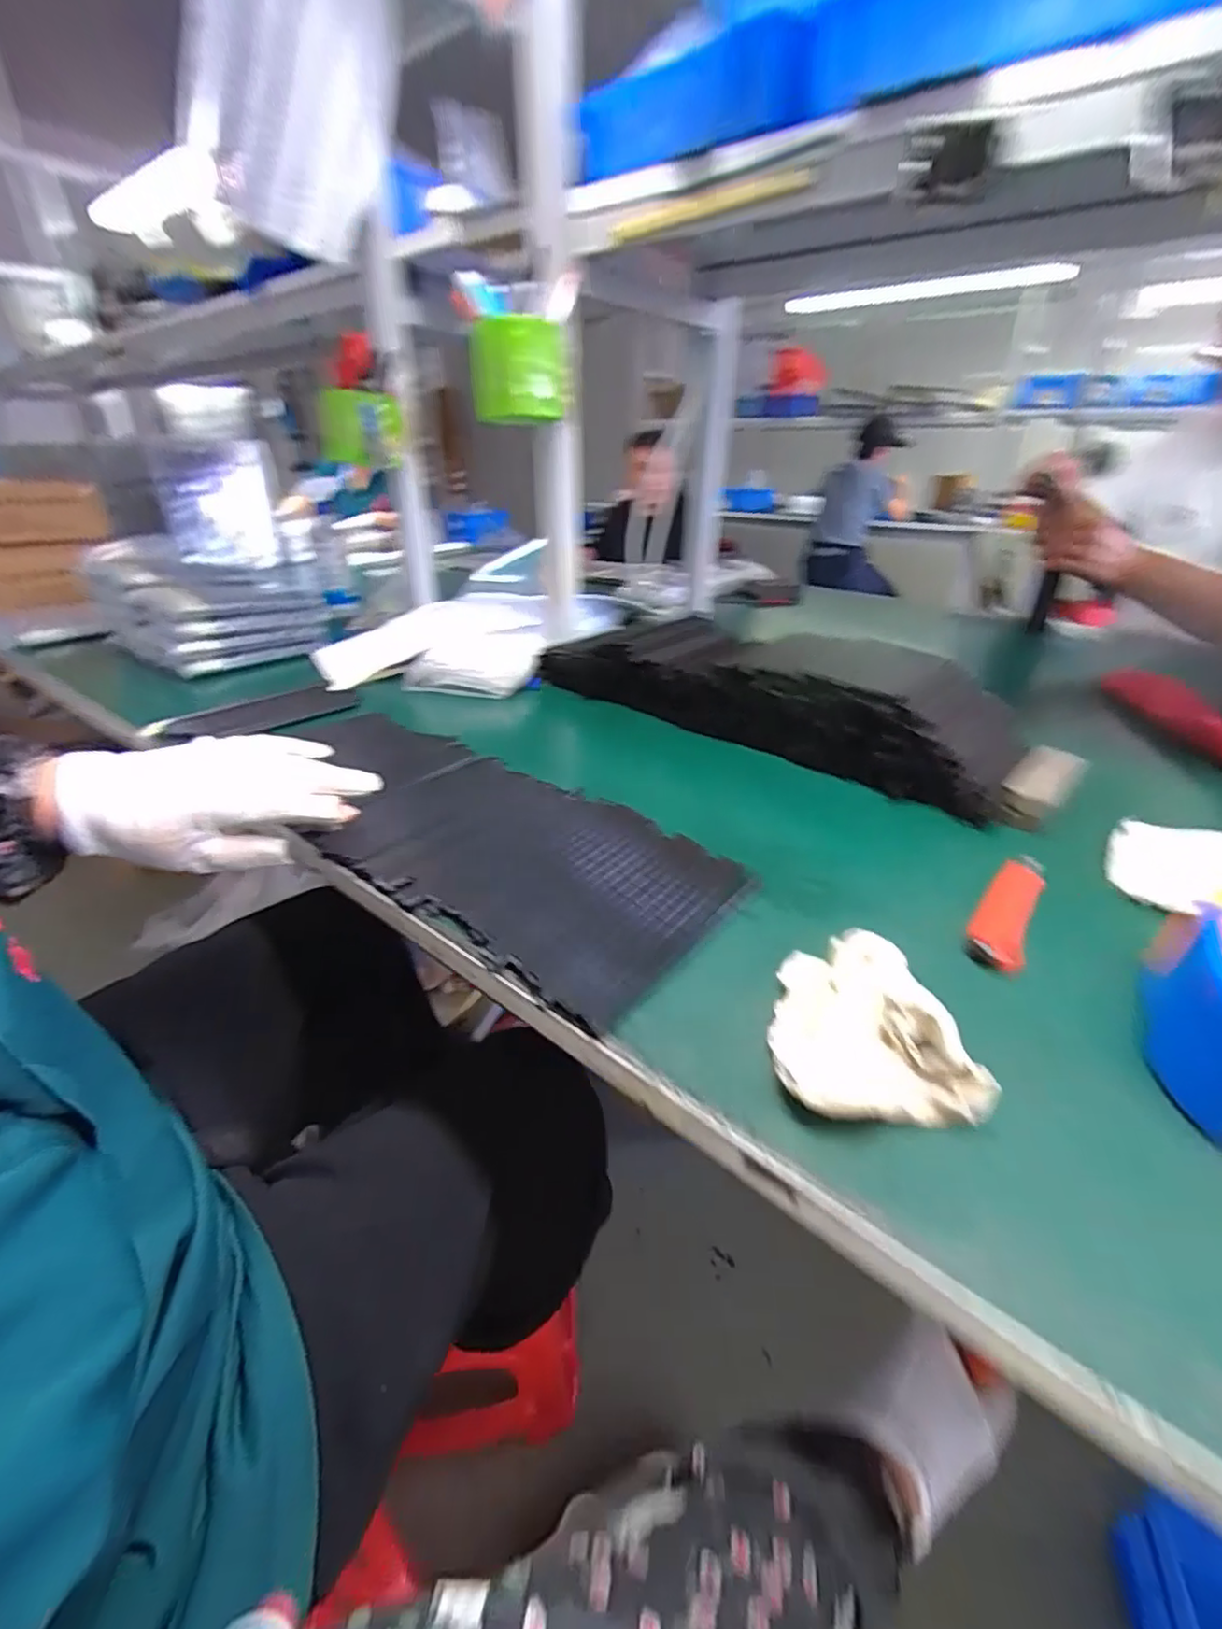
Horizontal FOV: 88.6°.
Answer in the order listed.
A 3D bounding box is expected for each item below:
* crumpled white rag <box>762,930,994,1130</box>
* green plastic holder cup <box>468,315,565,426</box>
[{"bbox_3d":[0.114,0.095,0.299,0.081,0.034,0.102,-2,30,-3],"label":"crumpled white rag"},{"bbox_3d":[-0.091,-0.434,0.617,0.088,0.081,0.070,-5,30,-10],"label":"green plastic holder cup"}]

